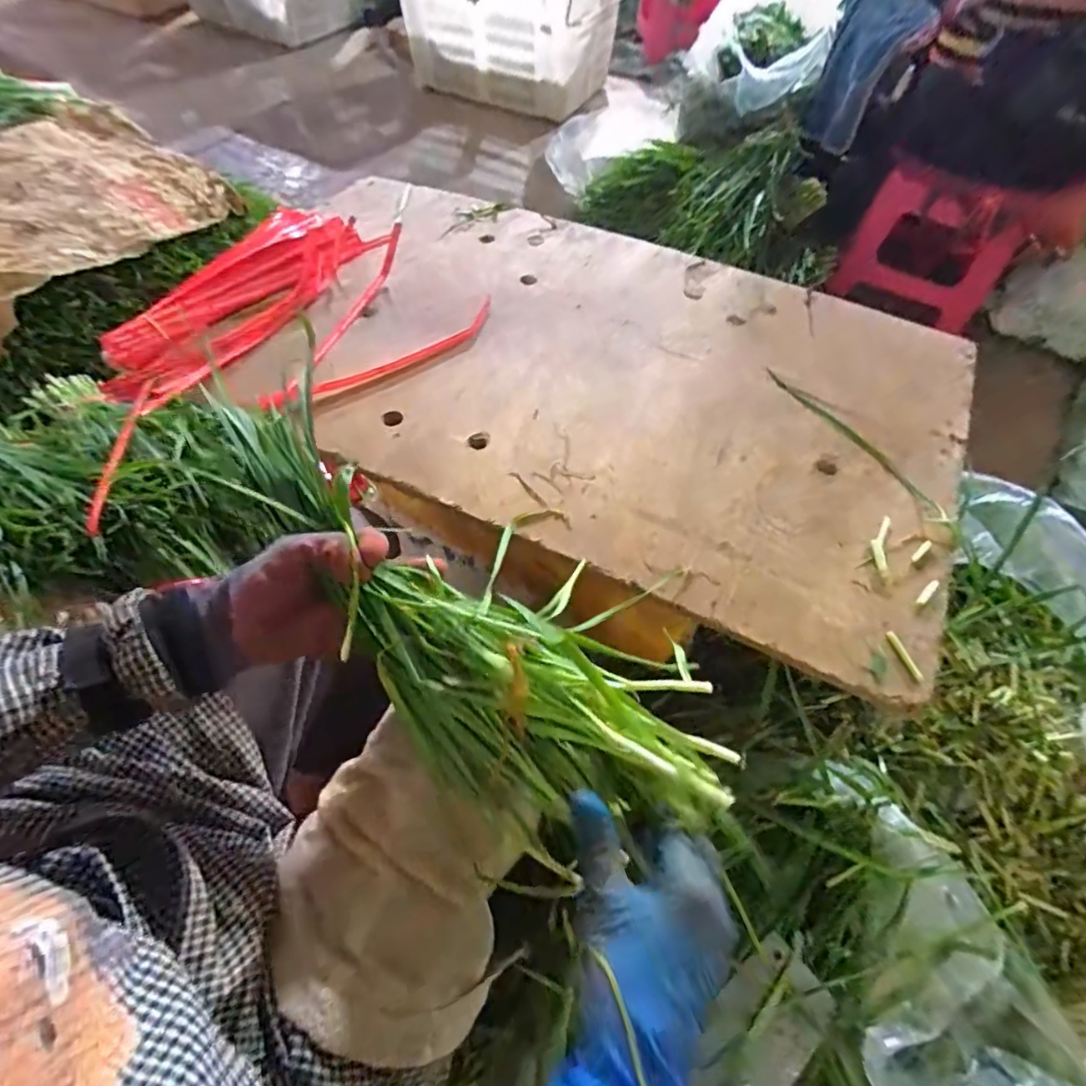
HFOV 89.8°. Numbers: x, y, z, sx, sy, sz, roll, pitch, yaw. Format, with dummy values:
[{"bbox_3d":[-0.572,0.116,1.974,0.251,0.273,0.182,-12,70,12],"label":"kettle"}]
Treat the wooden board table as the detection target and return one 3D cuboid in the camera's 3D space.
[{"bbox_3d":[0.059,-0.202,0.627,0.773,0.025,0.496,25,60,14],"label":"wooden board table"}]

